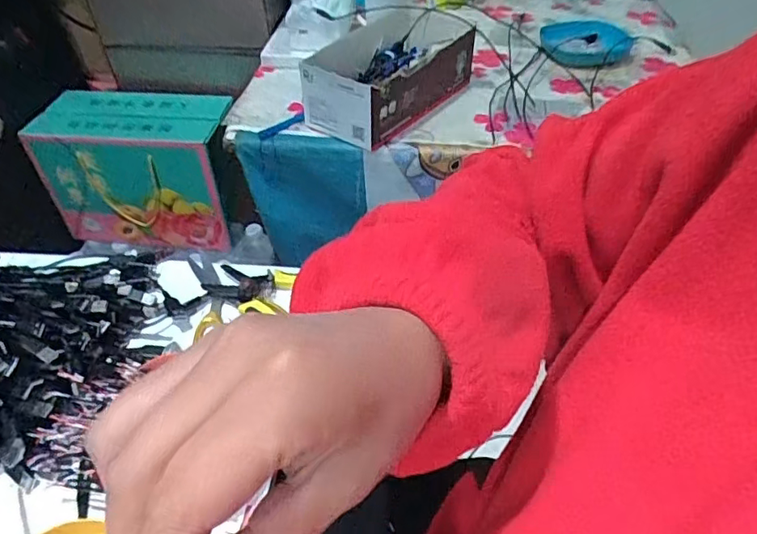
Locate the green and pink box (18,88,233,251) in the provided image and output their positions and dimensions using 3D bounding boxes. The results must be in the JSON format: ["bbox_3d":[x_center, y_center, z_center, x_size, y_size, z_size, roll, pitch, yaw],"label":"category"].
[{"bbox_3d":[-0.433,-0.174,1.041,0.319,0.235,0.130,4,45,6],"label":"green and pink box"}]

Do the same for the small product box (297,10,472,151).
[{"bbox_3d":[0.017,-0.292,0.834,0.152,0.096,0.268,28,52,26],"label":"small product box"}]

